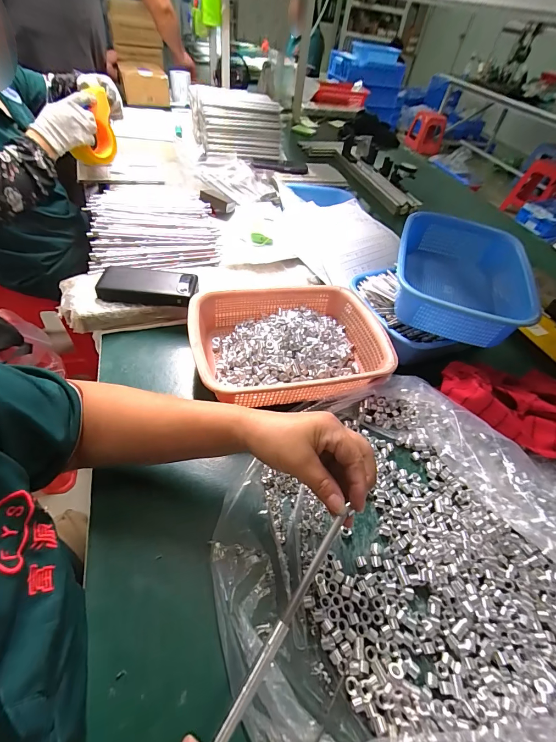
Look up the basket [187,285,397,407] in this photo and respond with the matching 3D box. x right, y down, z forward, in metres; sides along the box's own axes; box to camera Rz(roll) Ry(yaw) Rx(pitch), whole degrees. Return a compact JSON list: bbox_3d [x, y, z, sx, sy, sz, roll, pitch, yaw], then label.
[{"bbox_3d":[0.019,-0.043,0.527,0.296,0.075,0.212,-9,51,-13],"label":"basket"}]

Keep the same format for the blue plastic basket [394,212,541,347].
[{"bbox_3d":[0.314,-0.152,0.566,0.216,0.090,0.250,19,49,8],"label":"blue plastic basket"}]

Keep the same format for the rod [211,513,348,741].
[{"bbox_3d":[0.005,0.201,0.266,0.010,0.006,0.188,30,67,18],"label":"rod"}]

